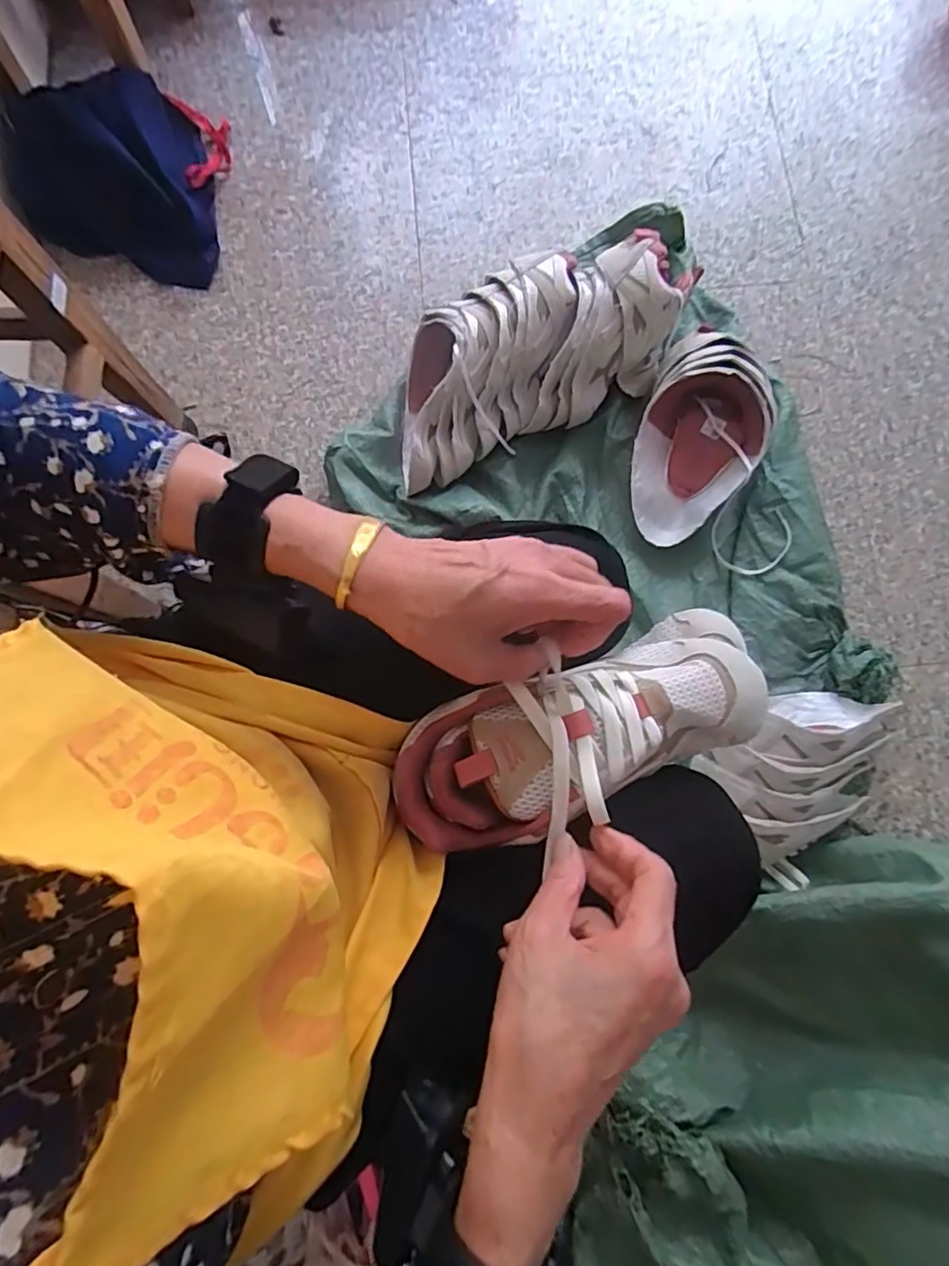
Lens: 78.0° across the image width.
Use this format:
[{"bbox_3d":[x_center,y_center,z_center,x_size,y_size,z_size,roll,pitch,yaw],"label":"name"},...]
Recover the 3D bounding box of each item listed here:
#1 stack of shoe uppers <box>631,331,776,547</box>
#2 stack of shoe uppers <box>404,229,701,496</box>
[{"bbox_3d":[0.300,-0.261,0.793,0.157,0.123,0.287,21,80,4],"label":"stack of shoe uppers"},{"bbox_3d":[0.070,-0.373,0.796,0.432,0.145,0.196,-28,80,-5],"label":"stack of shoe uppers"}]

